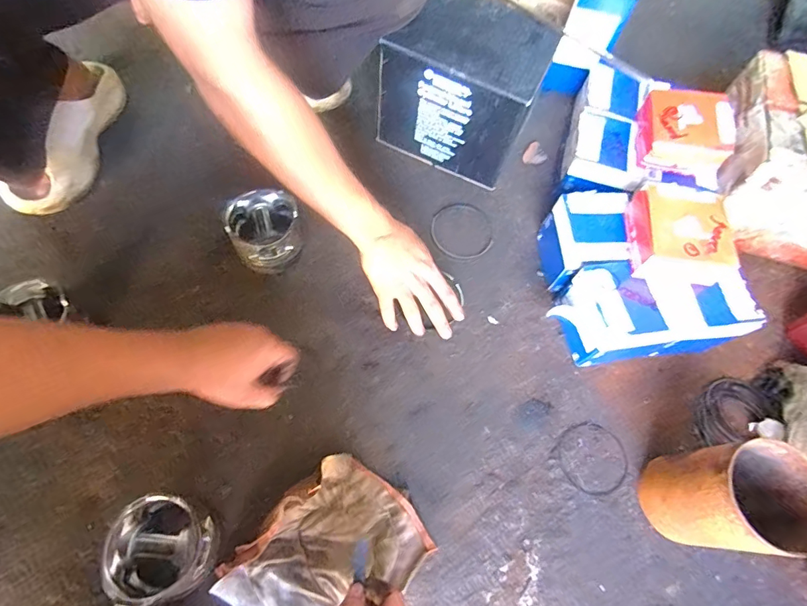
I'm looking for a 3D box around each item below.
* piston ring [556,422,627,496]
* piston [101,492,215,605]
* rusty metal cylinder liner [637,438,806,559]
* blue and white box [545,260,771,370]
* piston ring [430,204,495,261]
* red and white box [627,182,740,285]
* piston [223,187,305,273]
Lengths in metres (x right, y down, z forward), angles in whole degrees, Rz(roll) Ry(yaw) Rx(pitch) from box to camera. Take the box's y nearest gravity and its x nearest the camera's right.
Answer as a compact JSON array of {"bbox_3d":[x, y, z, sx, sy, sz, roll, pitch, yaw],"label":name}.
[{"bbox_3d":[0.242,0.198,0.573,0.087,0.004,0.087,-21,69,-13],"label":"piston ring"},{"bbox_3d":[-0.244,0.249,0.462,0.088,0.083,0.098,6,66,-1],"label":"piston"},{"bbox_3d":[0.343,0.210,0.485,0.104,0.158,0.096,1,66,-3],"label":"rusty metal cylinder liner"},{"bbox_3d":[0.319,0.010,0.596,0.227,0.101,0.108,-5,67,-6],"label":"blue and white box"},{"bbox_3d":[0.092,-0.113,0.697,0.098,0.004,0.097,1,66,-3],"label":"piston ring"},{"bbox_3d":[0.345,-0.087,0.560,0.115,0.054,0.112,4,66,-2],"label":"red and white box"},{"bbox_3d":[-0.190,-0.101,0.625,0.092,0.075,0.092,1,66,-3],"label":"piston"}]

